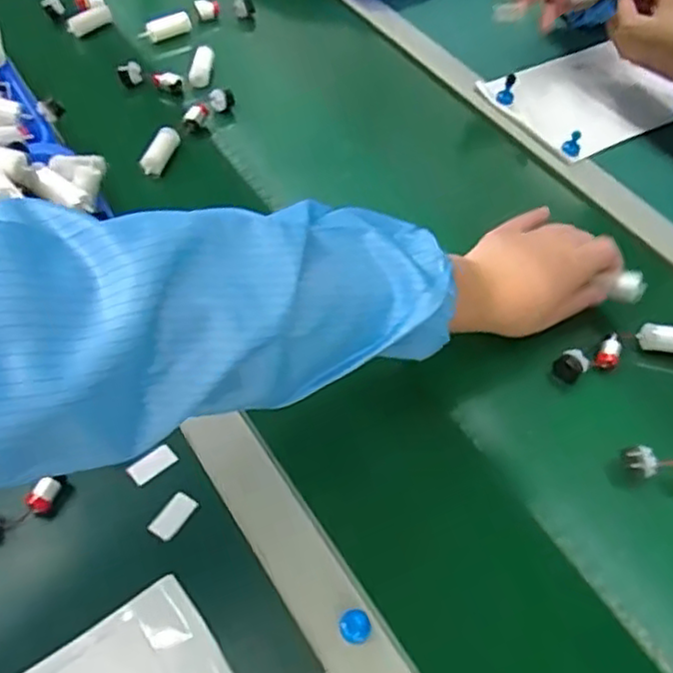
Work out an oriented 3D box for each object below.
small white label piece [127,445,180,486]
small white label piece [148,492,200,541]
[{"bbox_3d":[-0.122,0.085,0.453,0.030,0.004,0.015,-30,59,-24],"label":"small white label piece"},{"bbox_3d":[-0.104,0.114,0.432,0.017,0.004,0.031,32,56,20],"label":"small white label piece"}]

